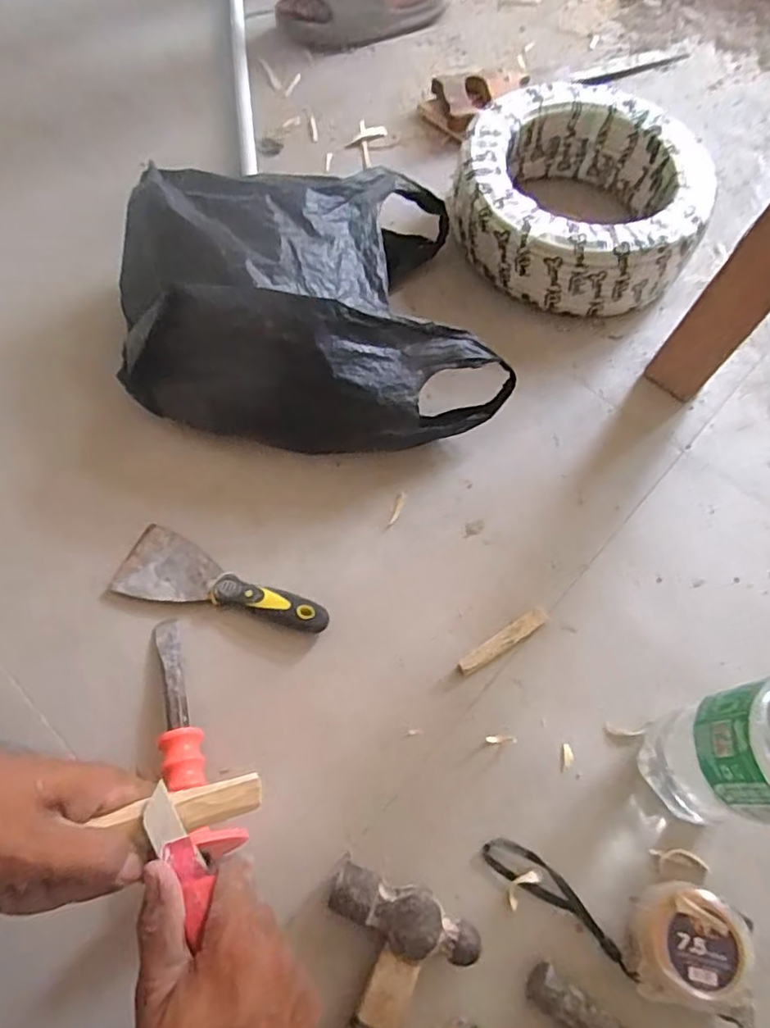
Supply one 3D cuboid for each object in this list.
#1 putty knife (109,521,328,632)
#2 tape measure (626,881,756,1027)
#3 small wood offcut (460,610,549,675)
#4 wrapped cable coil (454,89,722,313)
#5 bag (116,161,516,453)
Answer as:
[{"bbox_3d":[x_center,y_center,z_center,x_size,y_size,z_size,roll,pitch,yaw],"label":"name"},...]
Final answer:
[{"bbox_3d":[-0.146,0.061,0.551,0.200,0.021,0.067,13,66,7],"label":"putty knife"},{"bbox_3d":[0.213,0.302,0.424,0.072,0.048,0.073,11,65,6],"label":"tape measure"},{"bbox_3d":[0.103,0.112,0.528,0.088,0.012,0.016,-31,68,-14],"label":"small wood offcut"},{"bbox_3d":[0.223,-0.362,0.709,0.265,0.105,0.267,0,65,0],"label":"wrapped cable coil"},{"bbox_3d":[-0.075,-0.223,0.624,0.377,0.139,0.312,-2,65,-1],"label":"bag"}]

